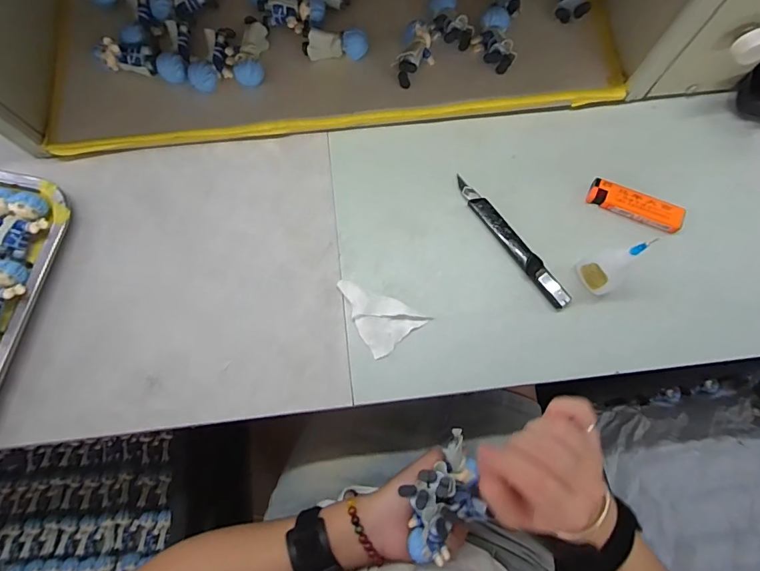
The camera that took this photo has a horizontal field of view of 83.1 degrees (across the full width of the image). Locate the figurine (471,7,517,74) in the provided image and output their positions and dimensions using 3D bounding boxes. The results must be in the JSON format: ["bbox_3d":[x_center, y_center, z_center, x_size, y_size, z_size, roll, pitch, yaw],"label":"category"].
[{"bbox_3d":[0.108,-0.233,0.410,0.035,0.024,0.058,-5,76,0],"label":"figurine"}]

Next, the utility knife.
[{"bbox_3d":[0.114,-0.039,0.377,0.017,0.008,0.141,-37,78,-7],"label":"utility knife"}]

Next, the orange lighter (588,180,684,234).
[{"bbox_3d":[0.228,-0.071,0.384,0.079,0.016,0.022,24,78,7],"label":"orange lighter"}]

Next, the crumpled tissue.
[{"bbox_3d":[-0.002,0.019,0.367,0.052,0.011,0.070,-37,78,-8],"label":"crumpled tissue"}]

